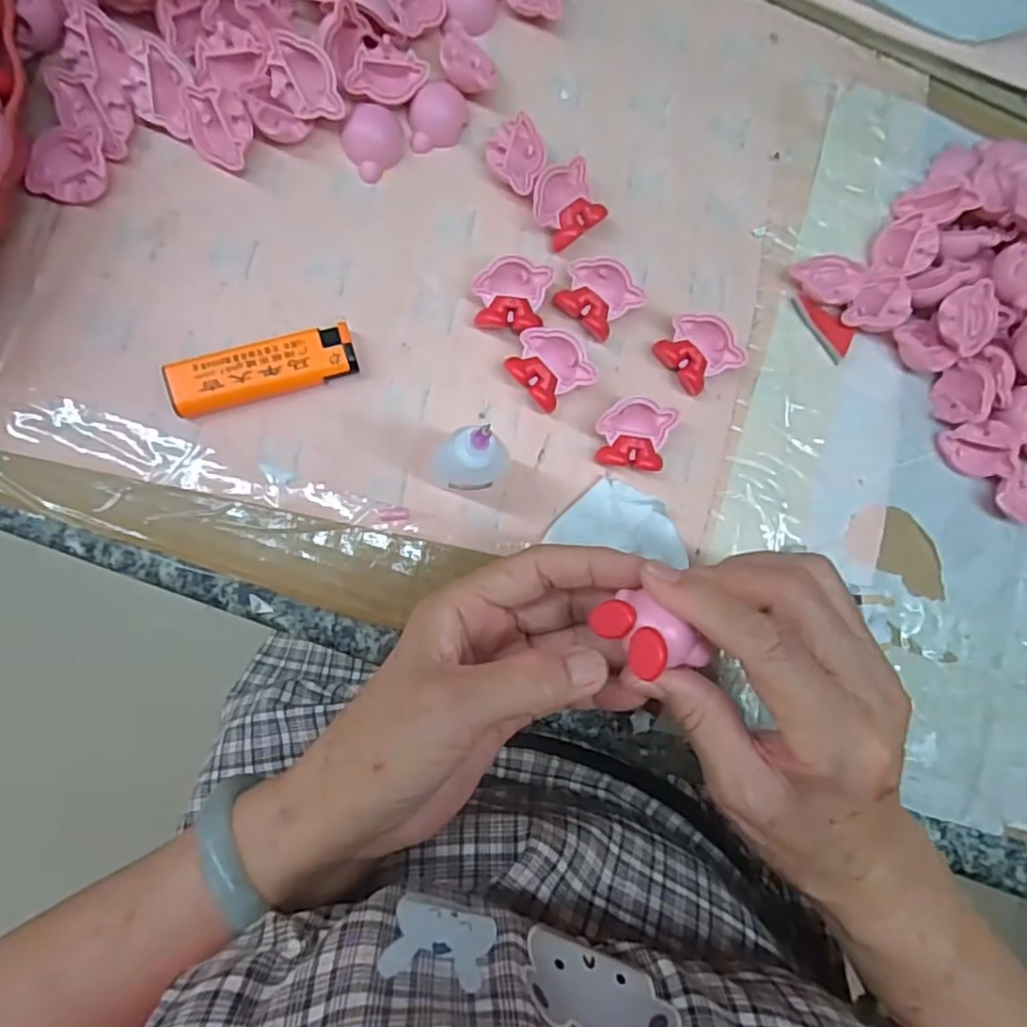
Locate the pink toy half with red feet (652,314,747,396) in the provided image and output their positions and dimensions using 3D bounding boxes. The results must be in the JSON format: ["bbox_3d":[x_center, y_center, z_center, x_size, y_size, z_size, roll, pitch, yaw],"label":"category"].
[{"bbox_3d":[0.088,-0.078,0.316,0.032,0.016,0.035,-37,91,-9],"label":"pink toy half with red feet"}]

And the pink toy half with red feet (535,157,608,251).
[{"bbox_3d":[0.024,-0.148,0.314,0.034,0.016,0.033,-37,91,-9],"label":"pink toy half with red feet"}]

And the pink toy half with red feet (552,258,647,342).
[{"bbox_3d":[0.040,-0.103,0.312,0.036,0.017,0.030,35,82,-4],"label":"pink toy half with red feet"}]

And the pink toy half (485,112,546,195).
[{"bbox_3d":[0.000,-0.170,0.313,0.026,0.015,0.034,20,83,-6],"label":"pink toy half"}]

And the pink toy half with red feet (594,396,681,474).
[{"bbox_3d":[0.056,-0.037,0.307,0.033,0.017,0.032,17,84,-6],"label":"pink toy half with red feet"}]

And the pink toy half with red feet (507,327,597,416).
[{"bbox_3d":[0.016,-0.068,0.304,0.031,0.016,0.036,-38,91,-9],"label":"pink toy half with red feet"}]

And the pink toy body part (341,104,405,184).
[{"bbox_3d":[-0.066,-0.175,0.308,0.028,0.009,0.032,-1,86,-8],"label":"pink toy body part"}]

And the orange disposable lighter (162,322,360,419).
[{"bbox_3d":[-0.111,-0.064,0.290,0.080,0.013,0.024,-16,88,-8],"label":"orange disposable lighter"}]

